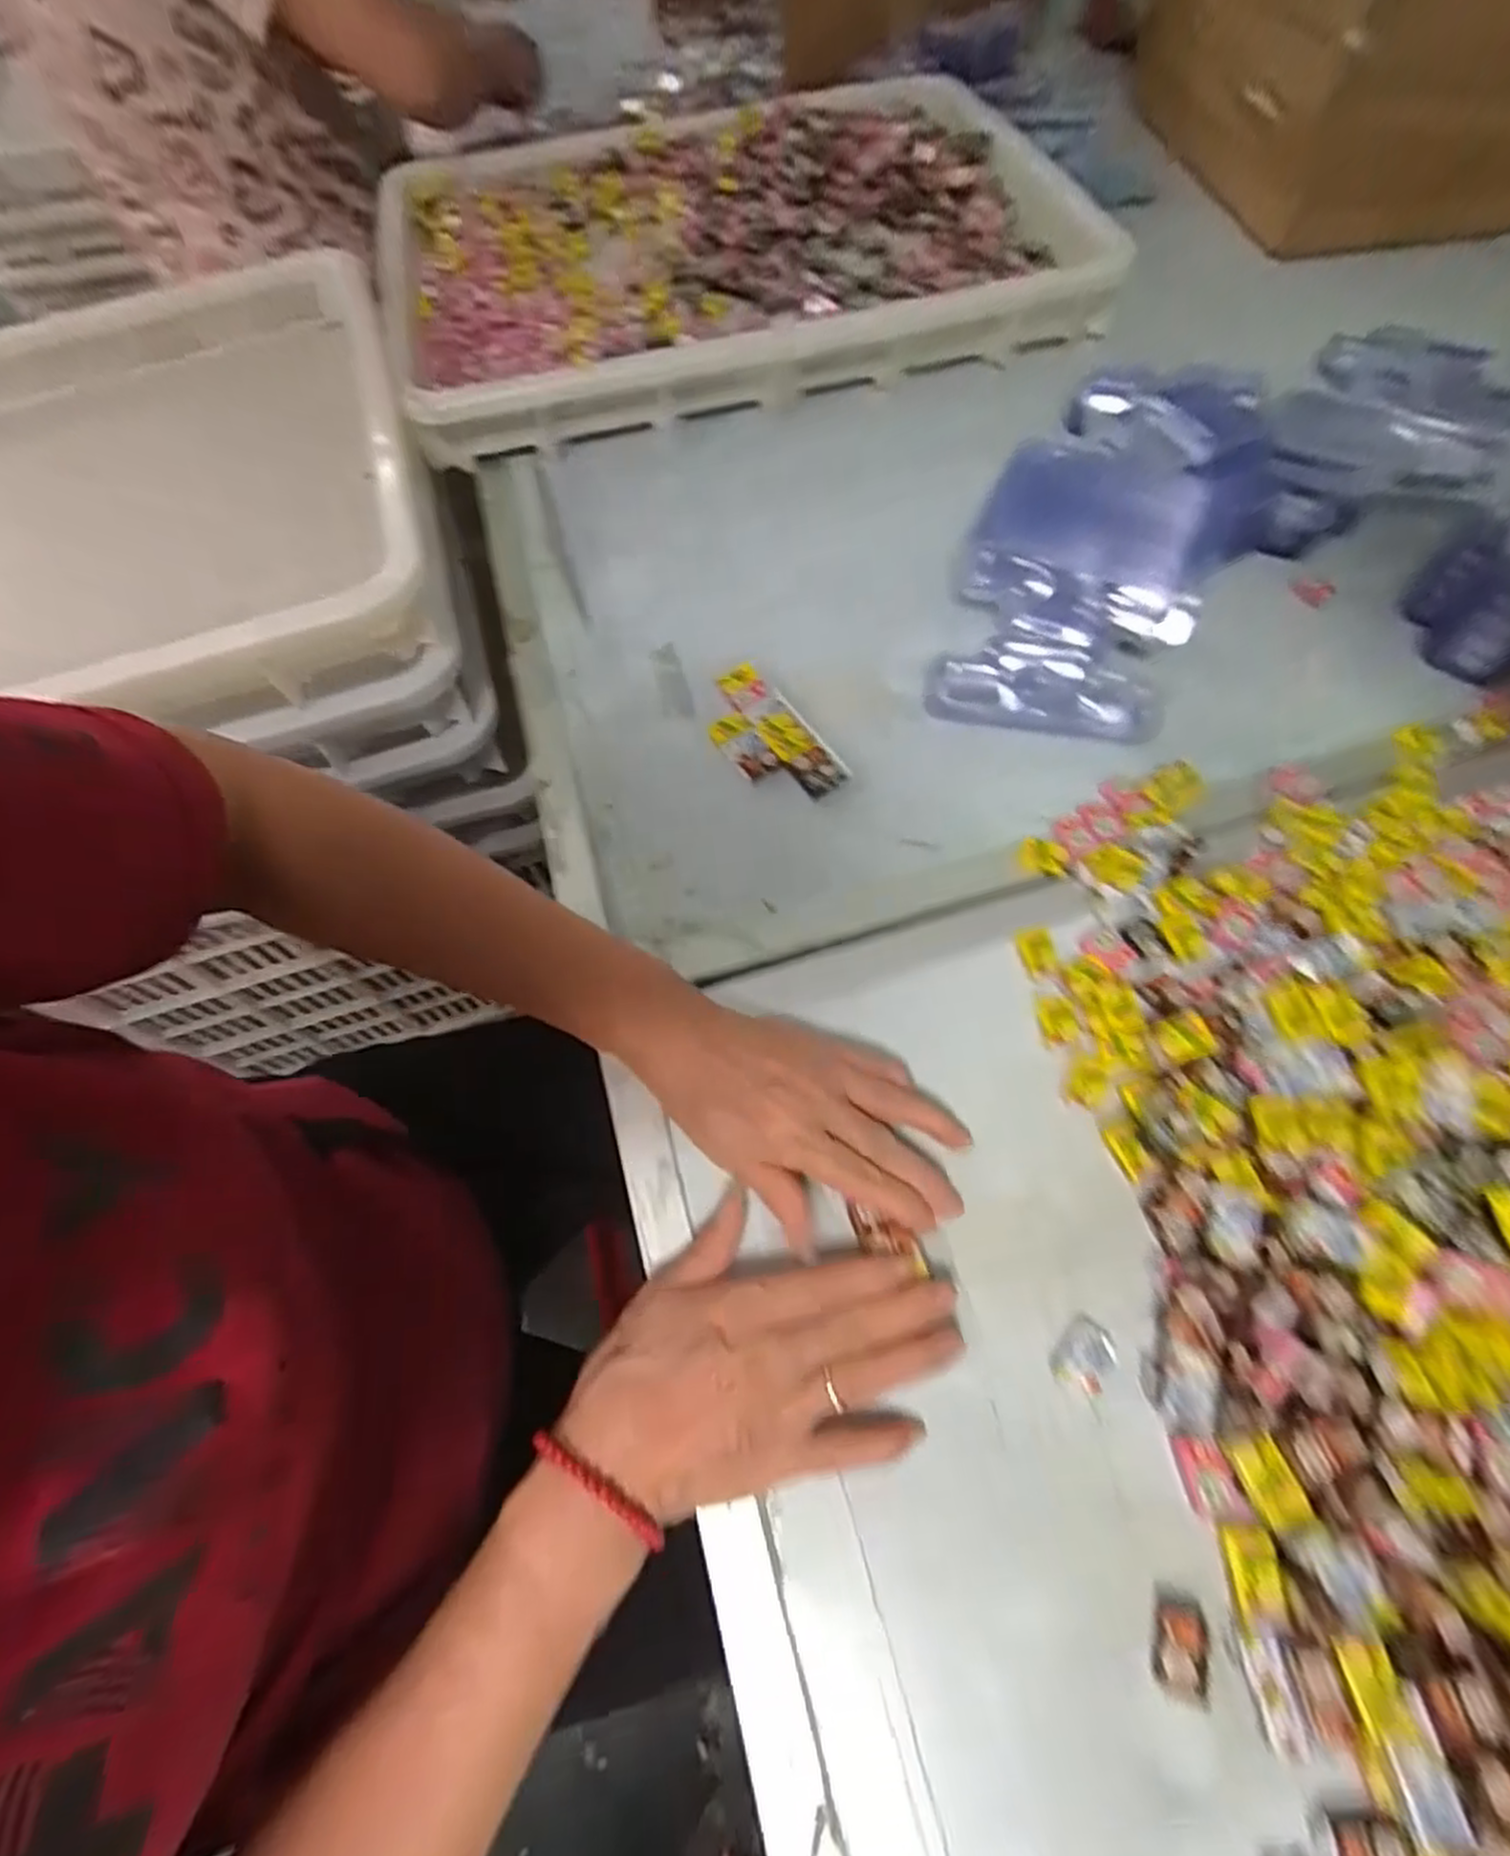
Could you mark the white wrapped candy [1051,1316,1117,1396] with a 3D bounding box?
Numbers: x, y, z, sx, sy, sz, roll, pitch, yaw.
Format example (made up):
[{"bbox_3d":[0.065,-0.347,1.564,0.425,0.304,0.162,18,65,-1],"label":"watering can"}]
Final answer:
[{"bbox_3d":[0.139,0.181,0.317,0.020,0.010,0.027,37,71,20],"label":"white wrapped candy"}]

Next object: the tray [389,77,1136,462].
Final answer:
[{"bbox_3d":[-0.030,-0.642,0.707,0.613,0.060,0.471,-13,63,-2],"label":"tray"}]

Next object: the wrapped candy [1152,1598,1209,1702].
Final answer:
[{"bbox_3d":[0.155,0.260,0.270,0.015,0.008,0.027,20,66,14],"label":"wrapped candy"}]

